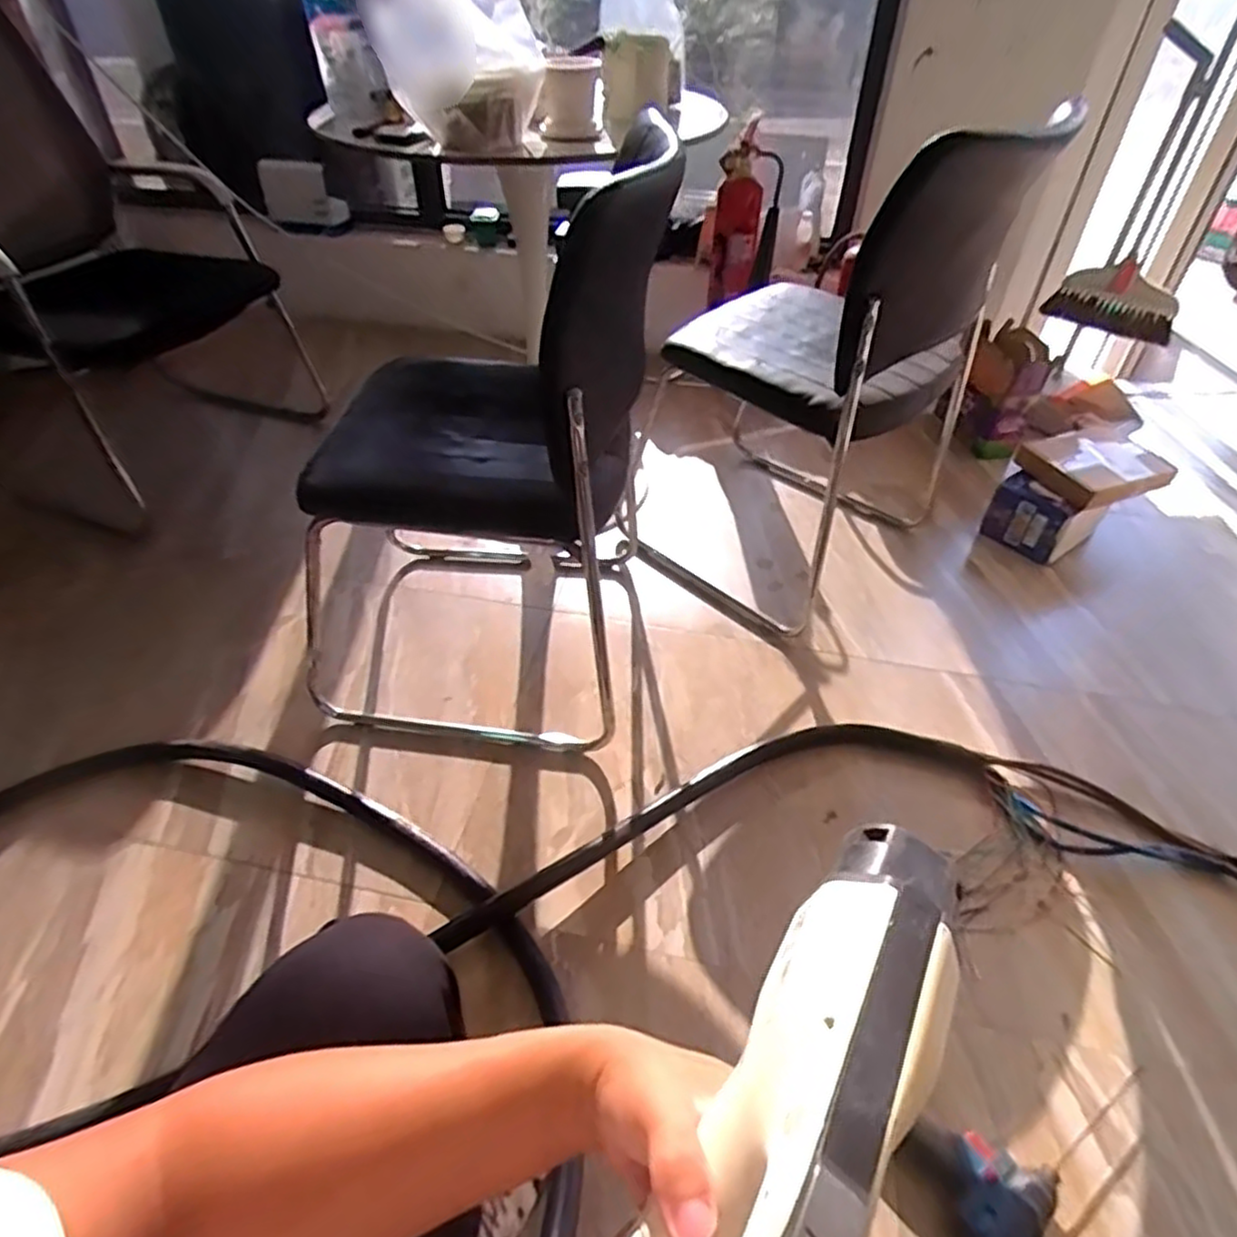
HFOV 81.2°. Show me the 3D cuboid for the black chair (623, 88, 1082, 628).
[{"bbox_3d":[0.351,-0.452,1.353,0.579,0.809,0.507,29,50,26],"label":"black chair"}]

